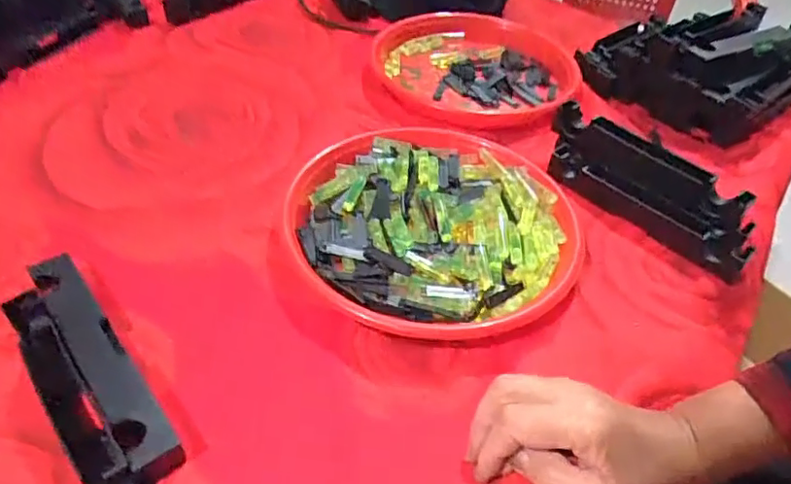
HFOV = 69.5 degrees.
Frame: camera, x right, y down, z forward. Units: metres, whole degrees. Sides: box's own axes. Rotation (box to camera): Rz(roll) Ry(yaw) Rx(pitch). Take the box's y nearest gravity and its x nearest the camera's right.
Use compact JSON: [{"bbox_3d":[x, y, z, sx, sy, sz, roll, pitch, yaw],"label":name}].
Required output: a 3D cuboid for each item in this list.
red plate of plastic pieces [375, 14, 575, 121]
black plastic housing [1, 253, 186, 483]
[{"bbox_3d":[0.105,-0.207,0.695,0.251,0.048,0.222,-7,51,-6],"label":"red plate of plastic pieces"},{"bbox_3d":[-0.199,0.092,0.371,0.053,0.032,0.223,-33,58,-24],"label":"black plastic housing"}]

